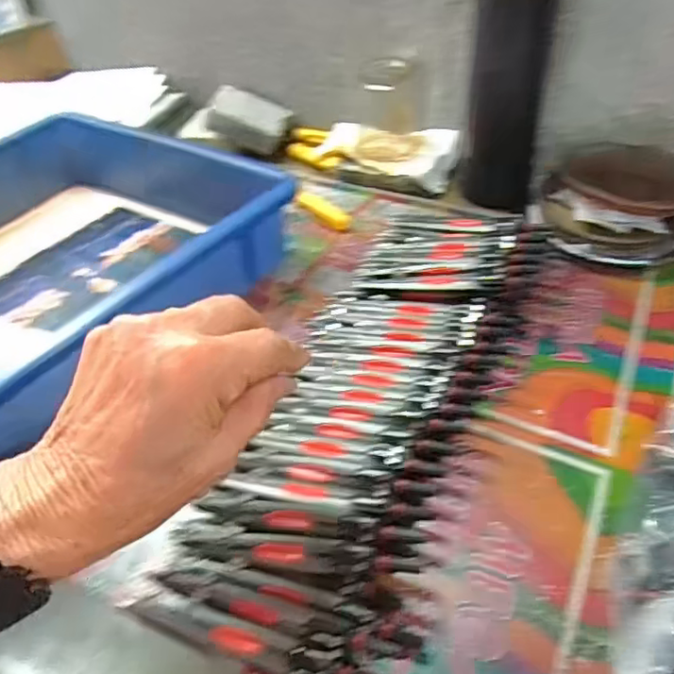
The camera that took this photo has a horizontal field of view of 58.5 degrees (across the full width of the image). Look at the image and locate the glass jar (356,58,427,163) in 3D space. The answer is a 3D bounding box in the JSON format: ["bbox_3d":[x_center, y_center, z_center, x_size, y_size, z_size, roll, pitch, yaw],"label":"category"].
[{"bbox_3d":[0.053,-0.223,0.590,0.066,0.084,0.069,3,43,7],"label":"glass jar"}]

